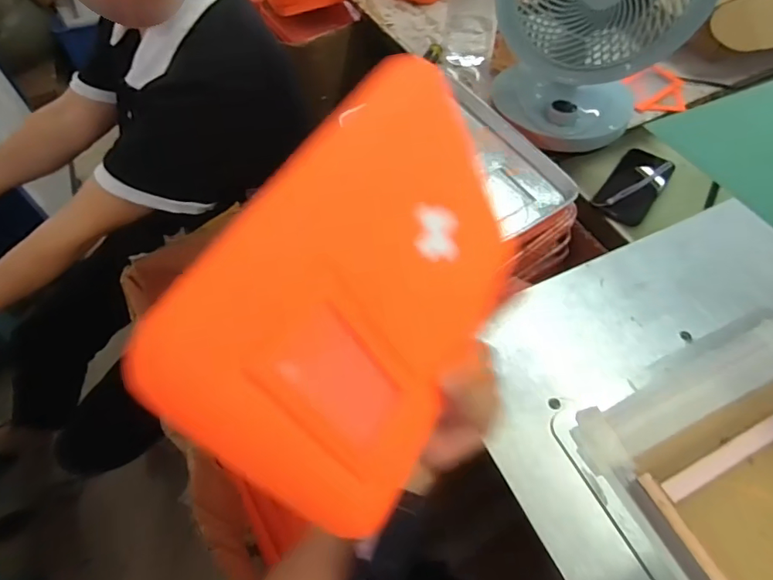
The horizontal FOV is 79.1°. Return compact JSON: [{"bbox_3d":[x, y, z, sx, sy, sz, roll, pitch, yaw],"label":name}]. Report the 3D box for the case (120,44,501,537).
[{"bbox_3d":[0.001,-0.003,0.277,0.015,0.175,0.256,-5,40,48],"label":"case"}]

